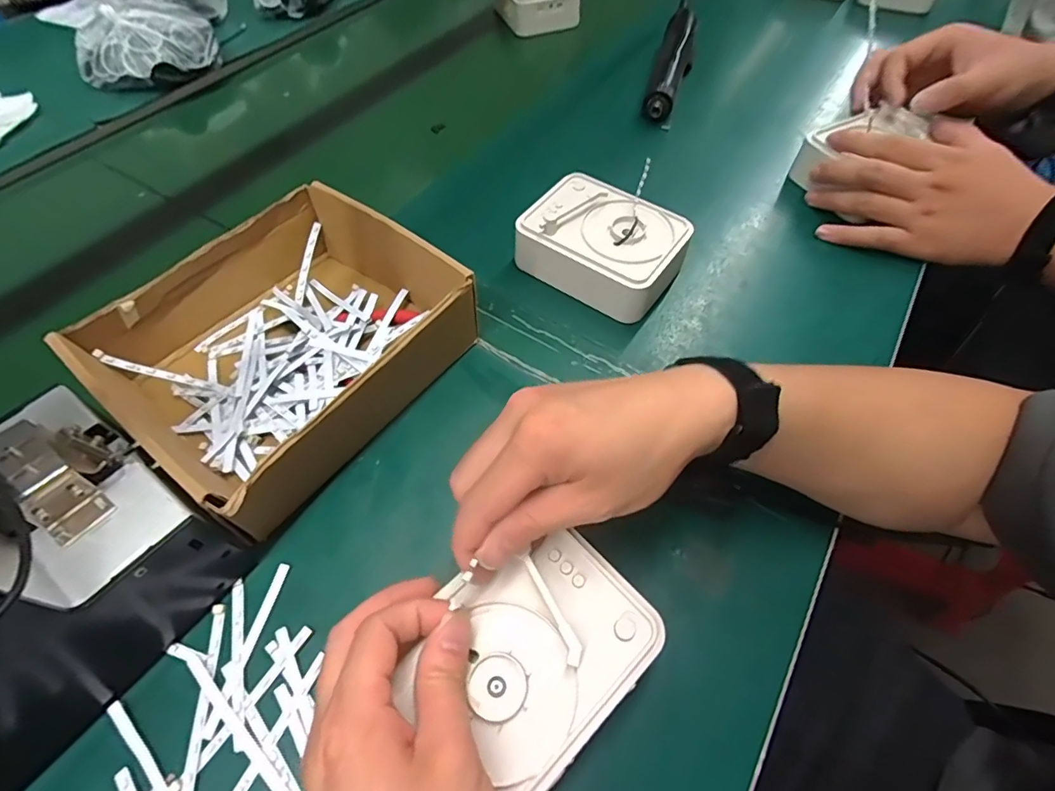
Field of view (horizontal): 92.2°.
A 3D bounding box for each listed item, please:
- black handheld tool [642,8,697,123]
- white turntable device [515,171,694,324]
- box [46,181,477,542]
[{"bbox_3d":[0.175,-0.397,0.608,0.041,0.048,0.199,14,57,9],"label":"black handheld tool"},{"bbox_3d":[0.065,-0.128,0.432,0.128,0.055,0.093,30,61,19],"label":"white turntable device"},{"bbox_3d":[-0.171,-0.041,0.359,0.186,0.076,0.206,32,62,20],"label":"box"}]

